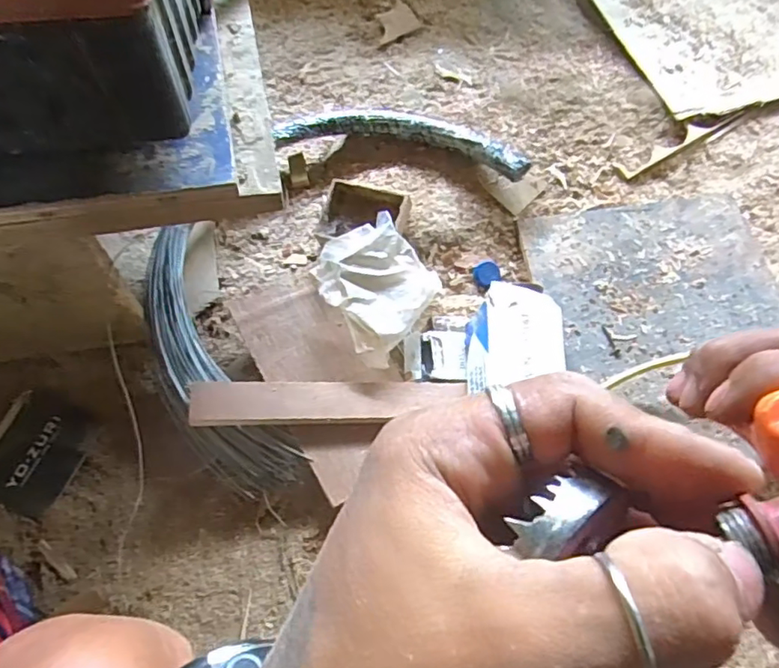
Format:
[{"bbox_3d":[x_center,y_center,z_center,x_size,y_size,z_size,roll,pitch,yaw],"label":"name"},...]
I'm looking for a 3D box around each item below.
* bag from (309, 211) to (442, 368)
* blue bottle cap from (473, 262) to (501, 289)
[{"bbox_3d":[-0.023,-0.055,0.643,0.149,0.063,0.140,39,72,17],"label":"bag"},{"bbox_3d":[0.118,-0.072,0.704,0.031,0.015,0.031,-34,78,11],"label":"blue bottle cap"}]

